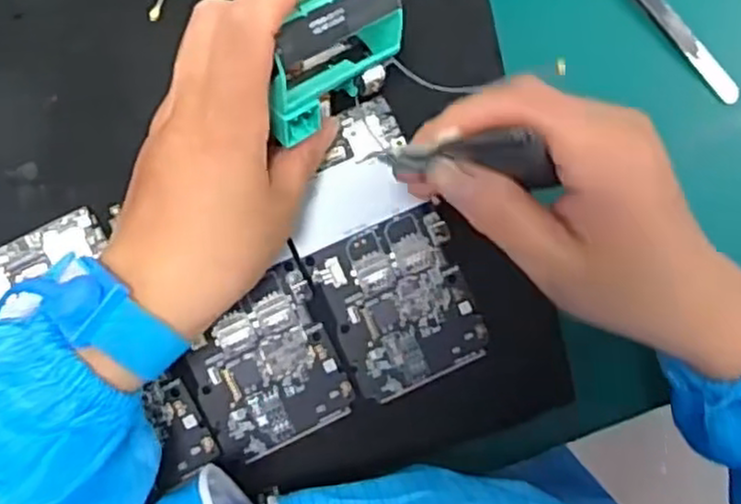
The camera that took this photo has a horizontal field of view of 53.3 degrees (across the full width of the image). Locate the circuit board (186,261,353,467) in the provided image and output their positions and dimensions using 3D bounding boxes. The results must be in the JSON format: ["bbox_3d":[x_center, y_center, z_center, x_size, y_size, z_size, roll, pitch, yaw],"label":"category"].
[{"bbox_3d":[-0.048,0.052,0.337,0.064,0.004,0.074,-24,95,-7],"label":"circuit board"}]

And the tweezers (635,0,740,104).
[{"bbox_3d":[0.149,-0.125,0.382,0.127,0.010,0.012,45,85,-8],"label":"tweezers"}]

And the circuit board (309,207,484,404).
[{"bbox_3d":[0.014,0.025,0.343,0.065,0.006,0.075,-23,95,-7],"label":"circuit board"}]

